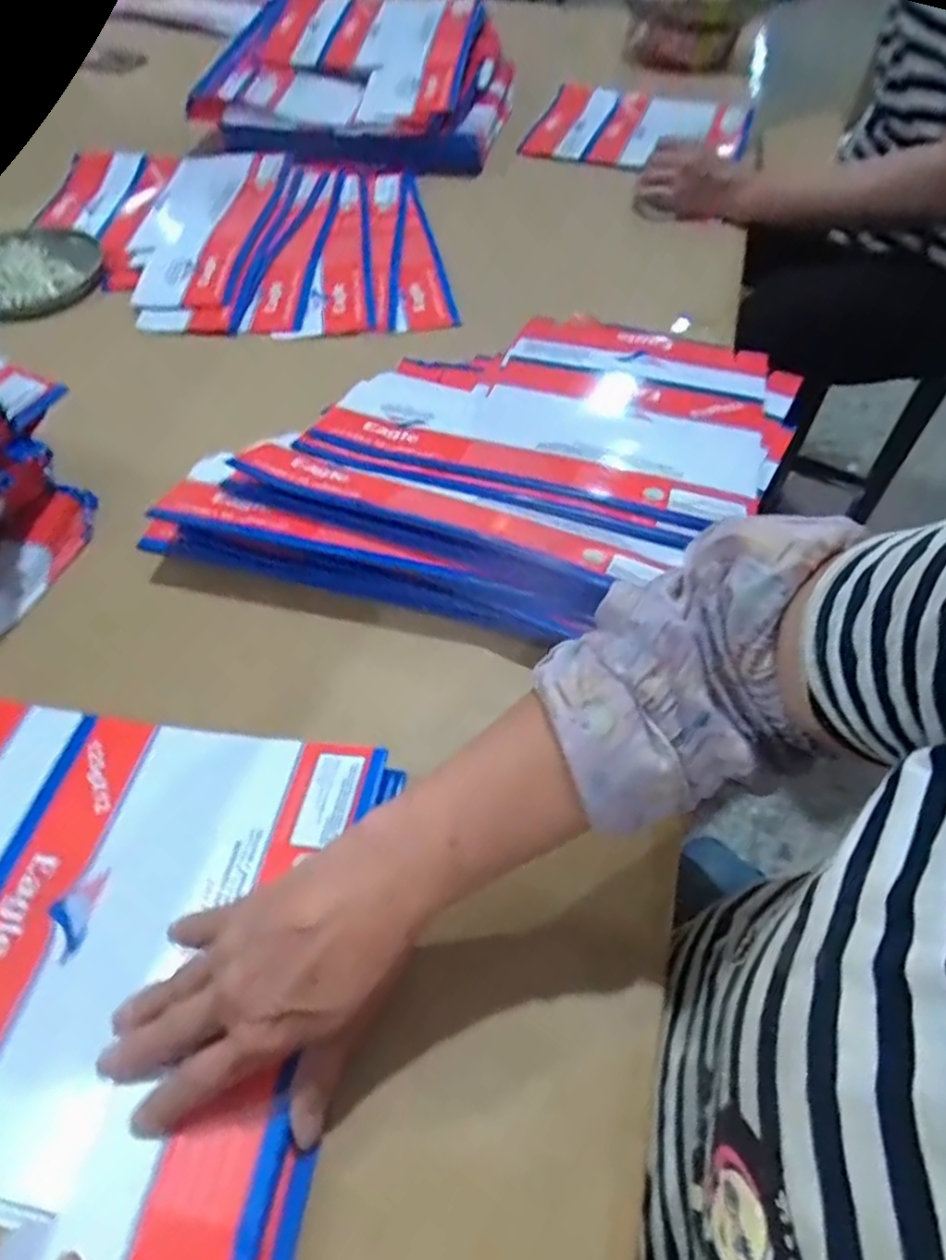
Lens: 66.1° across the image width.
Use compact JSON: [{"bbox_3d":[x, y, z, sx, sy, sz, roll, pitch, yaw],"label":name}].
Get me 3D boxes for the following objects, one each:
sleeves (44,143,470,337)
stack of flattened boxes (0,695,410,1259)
[{"bbox_3d":[-0.270,-0.479,0.857,0.427,0.036,0.460,-9,54,-7],"label":"sleeves"},{"bbox_3d":[-0.212,0.171,0.368,0.300,0.028,0.287,9,54,5],"label":"stack of flattened boxes"}]

